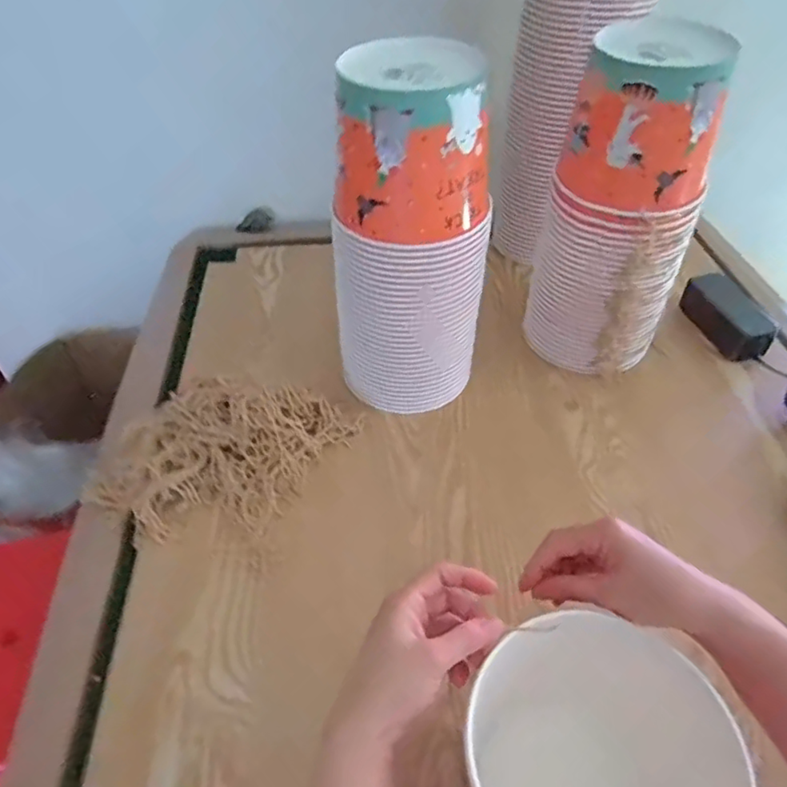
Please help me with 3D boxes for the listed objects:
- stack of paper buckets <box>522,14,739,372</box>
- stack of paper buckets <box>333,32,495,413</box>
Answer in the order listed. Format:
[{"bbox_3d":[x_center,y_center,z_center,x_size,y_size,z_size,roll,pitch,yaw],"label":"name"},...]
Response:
[{"bbox_3d":[0.253,-0.189,0.662,0.163,0.354,0.139,14,47,13],"label":"stack of paper buckets"},{"bbox_3d":[0.023,-0.145,0.614,0.149,0.349,0.137,14,50,12],"label":"stack of paper buckets"}]

